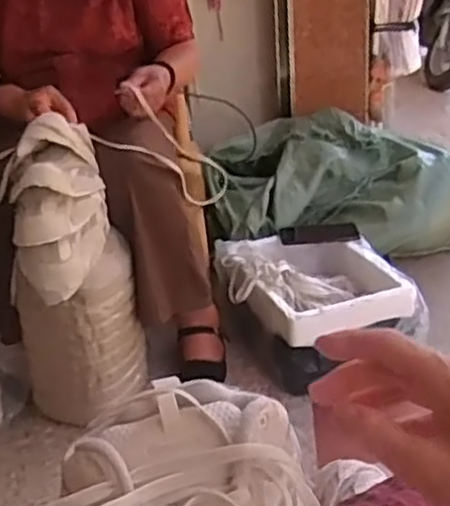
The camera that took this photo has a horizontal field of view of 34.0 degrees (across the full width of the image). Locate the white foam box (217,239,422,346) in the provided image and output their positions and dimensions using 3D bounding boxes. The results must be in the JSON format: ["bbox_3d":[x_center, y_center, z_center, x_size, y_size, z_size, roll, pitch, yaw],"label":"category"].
[{"bbox_3d":[0.174,0.051,1.463,0.291,0.087,0.384,-16,28,-24],"label":"white foam box"}]

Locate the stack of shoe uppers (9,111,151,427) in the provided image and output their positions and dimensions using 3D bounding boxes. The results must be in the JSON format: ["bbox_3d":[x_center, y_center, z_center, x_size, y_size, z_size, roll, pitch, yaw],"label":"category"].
[{"bbox_3d":[-0.250,0.049,1.219,0.200,0.481,0.196,-8,26,-8],"label":"stack of shoe uppers"}]

